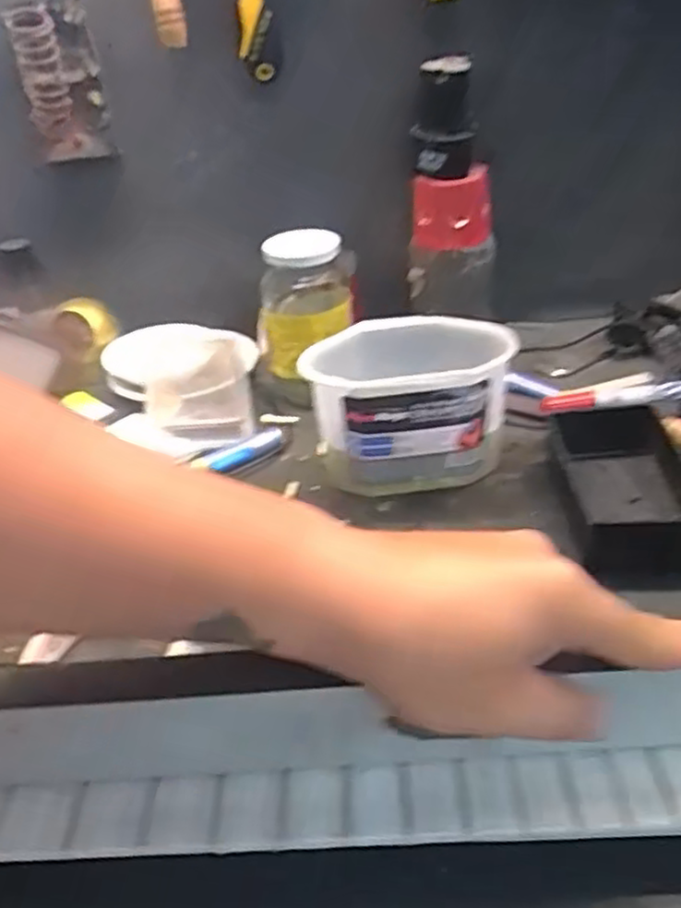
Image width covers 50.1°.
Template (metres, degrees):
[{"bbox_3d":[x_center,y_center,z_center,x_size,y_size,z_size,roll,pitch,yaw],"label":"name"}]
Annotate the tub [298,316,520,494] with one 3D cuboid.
[{"bbox_3d":[0.050,-0.035,0.527,0.135,0.101,0.078,-3,33,3],"label":"tub"}]

